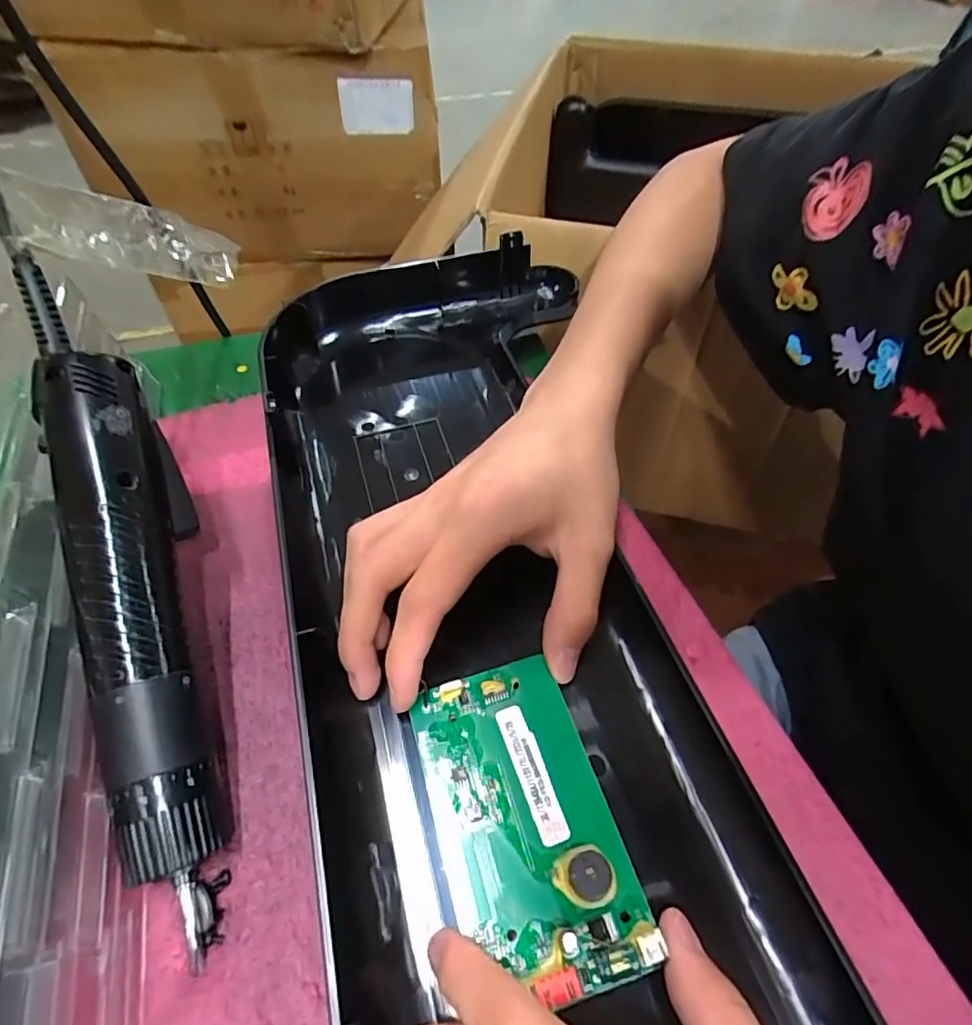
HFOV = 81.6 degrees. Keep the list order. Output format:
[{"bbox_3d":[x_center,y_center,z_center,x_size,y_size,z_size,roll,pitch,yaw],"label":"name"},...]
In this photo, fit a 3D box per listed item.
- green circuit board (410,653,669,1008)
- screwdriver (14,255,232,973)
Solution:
[{"bbox_3d":[0.013,0.104,0.200,0.061,0.010,0.104,-13,53,-10],"label":"green circuit board"},{"bbox_3d":[-0.135,0.027,0.212,0.043,0.029,0.247,-16,77,-13],"label":"screwdriver"}]

